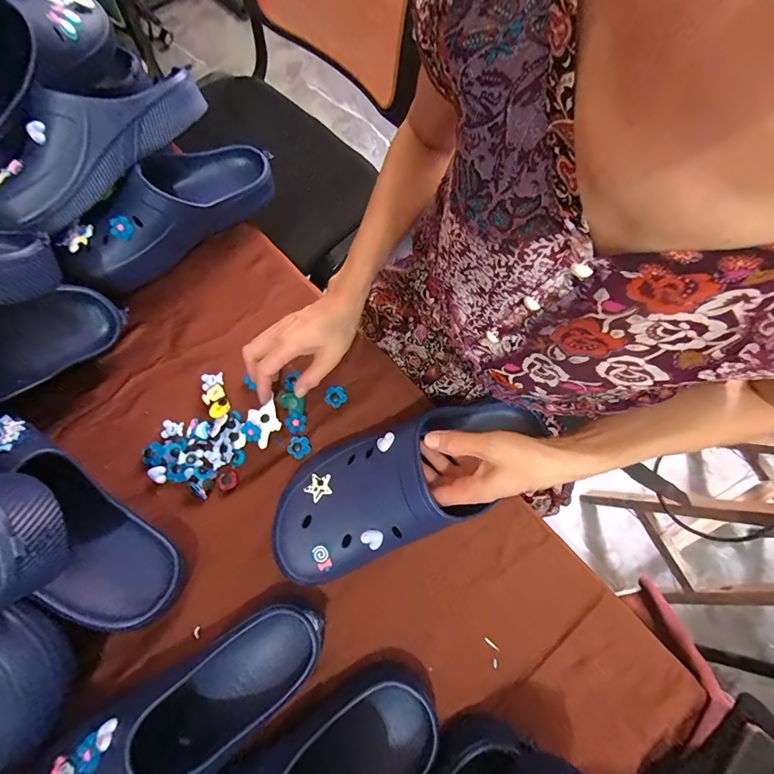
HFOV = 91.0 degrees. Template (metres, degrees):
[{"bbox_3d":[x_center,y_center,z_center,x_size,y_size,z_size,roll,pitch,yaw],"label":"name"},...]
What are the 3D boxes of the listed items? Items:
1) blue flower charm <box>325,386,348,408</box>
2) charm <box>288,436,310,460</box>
[{"bbox_3d":[-0.060,0.012,0.447,0.023,0.009,0.024,0,75,0],"label":"blue flower charm"},{"bbox_3d":[-0.099,0.069,0.430,0.024,0.005,0.025,0,75,0],"label":"charm"}]

